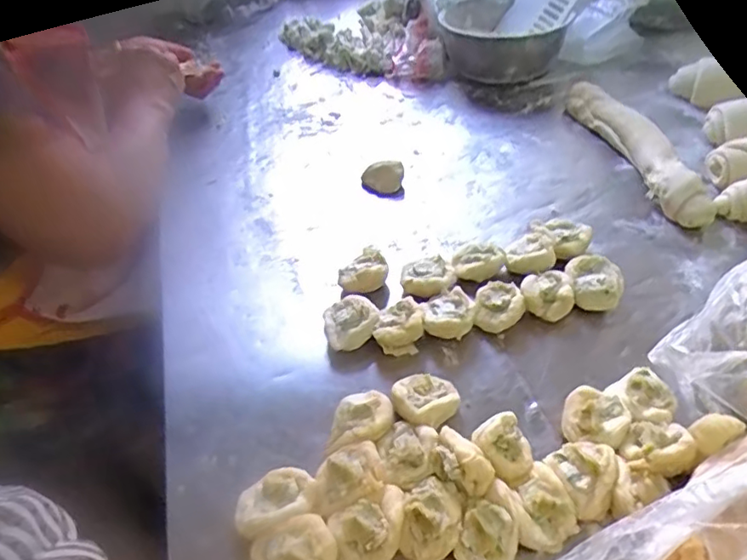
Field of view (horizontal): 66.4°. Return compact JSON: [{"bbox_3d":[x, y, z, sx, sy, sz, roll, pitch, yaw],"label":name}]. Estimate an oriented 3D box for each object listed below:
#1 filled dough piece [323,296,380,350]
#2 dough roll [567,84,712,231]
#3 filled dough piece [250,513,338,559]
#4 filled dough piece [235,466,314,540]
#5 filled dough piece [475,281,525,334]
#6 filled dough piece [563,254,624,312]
[{"bbox_3d":[-0.019,0.039,0.505,0.047,0.031,0.044,-1,44,1],"label":"filled dough piece"},{"bbox_3d":[0.304,-0.157,0.666,0.046,0.045,0.257,-10,45,-8],"label":"dough roll"},{"bbox_3d":[-0.049,0.179,0.363,0.051,0.029,0.044,-19,47,-16],"label":"filled dough piece"},{"bbox_3d":[-0.068,0.154,0.393,0.054,0.029,0.042,-18,47,-15],"label":"filled dough piece"},{"bbox_3d":[0.112,0.025,0.510,0.041,0.028,0.049,5,45,8],"label":"filled dough piece"},{"bbox_3d":[0.202,0.004,0.527,0.048,0.028,0.058,11,46,13],"label":"filled dough piece"}]

